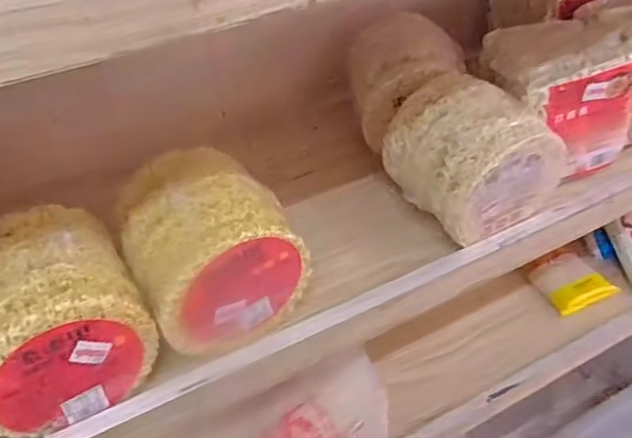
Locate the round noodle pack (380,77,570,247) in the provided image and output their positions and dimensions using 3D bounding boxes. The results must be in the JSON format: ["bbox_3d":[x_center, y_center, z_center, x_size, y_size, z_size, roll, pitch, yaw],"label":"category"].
[{"bbox_3d":[0.136,-0.059,0.525,0.122,0.098,0.116,-24,44,-23],"label":"round noodle pack"}]

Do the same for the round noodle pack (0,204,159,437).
[{"bbox_3d":[-0.180,0.066,0.404,0.114,0.100,0.106,-24,44,-23],"label":"round noodle pack"}]

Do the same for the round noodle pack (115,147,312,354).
[{"bbox_3d":[-0.078,0.022,0.452,0.118,0.108,0.110,-24,44,-23],"label":"round noodle pack"}]

